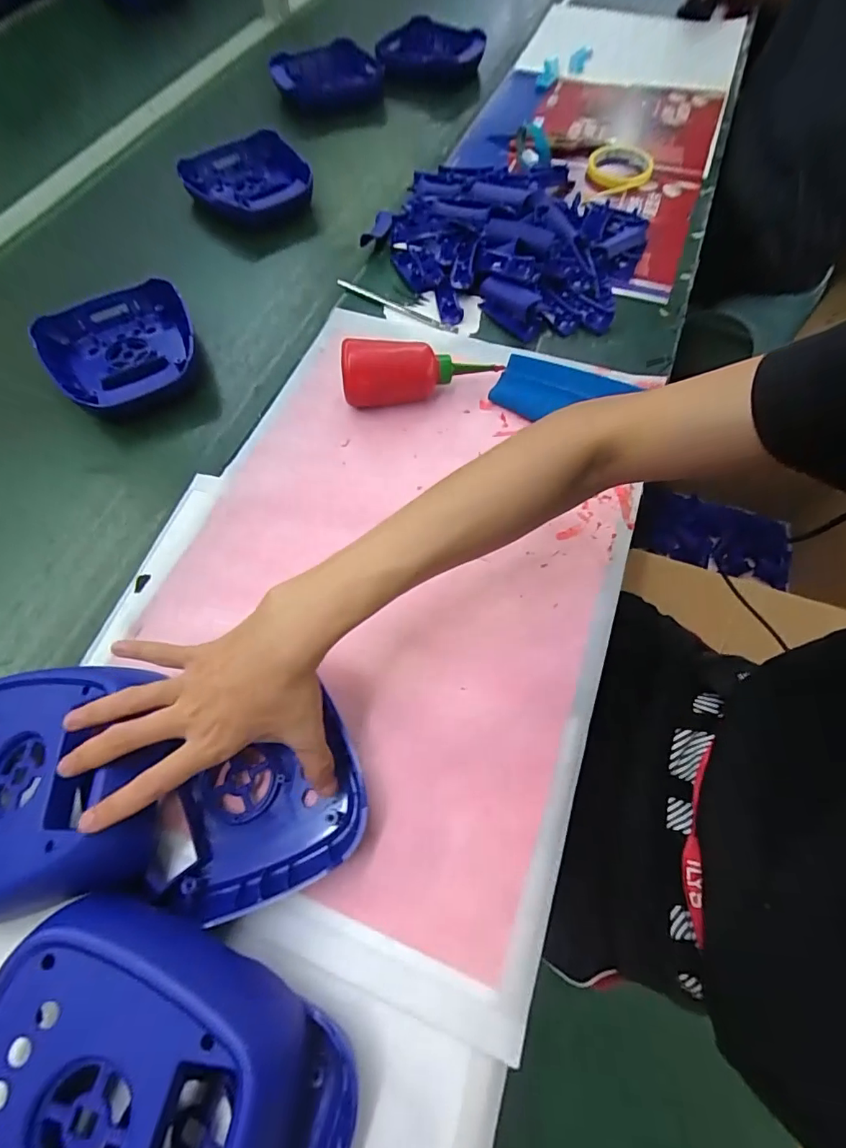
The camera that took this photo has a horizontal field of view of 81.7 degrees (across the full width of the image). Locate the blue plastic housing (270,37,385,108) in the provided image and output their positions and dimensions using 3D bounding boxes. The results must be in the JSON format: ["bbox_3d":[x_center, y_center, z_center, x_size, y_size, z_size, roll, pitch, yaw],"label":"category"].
[{"bbox_3d":[-0.161,-0.830,0.820,0.184,0.080,0.058,0,64,2],"label":"blue plastic housing"}]

